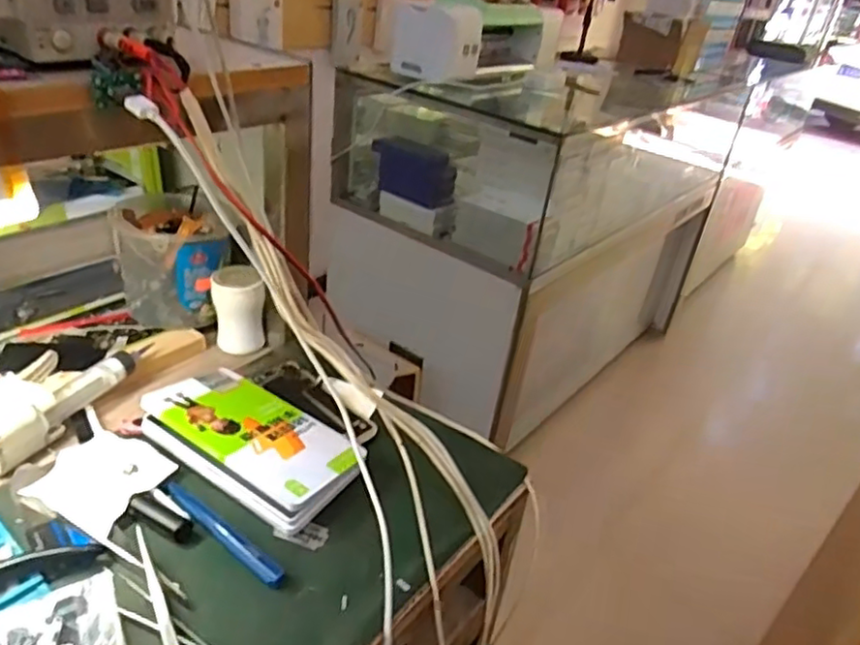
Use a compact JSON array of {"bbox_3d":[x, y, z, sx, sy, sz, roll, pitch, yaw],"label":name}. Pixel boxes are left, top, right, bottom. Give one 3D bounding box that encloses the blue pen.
[{"bbox_3d":[-0.156,0.155,0.478,0.131,0.009,0.015,26,36,29],"label":"blue pen"}]

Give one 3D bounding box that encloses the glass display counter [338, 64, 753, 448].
[{"bbox_3d":[0.339,-0.254,1.862,0.556,0.930,1.260,28,37,30],"label":"glass display counter"}]

